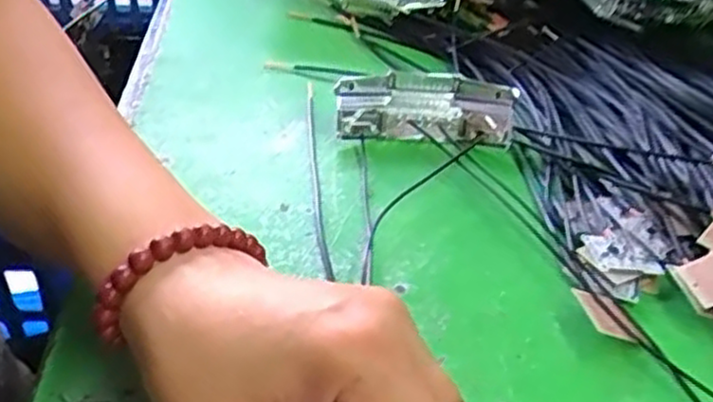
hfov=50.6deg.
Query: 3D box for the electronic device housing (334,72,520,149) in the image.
[{"bbox_3d":[0.039,-0.051,0.424,0.096,0.026,0.038,4,36,0],"label":"electronic device housing"}]

